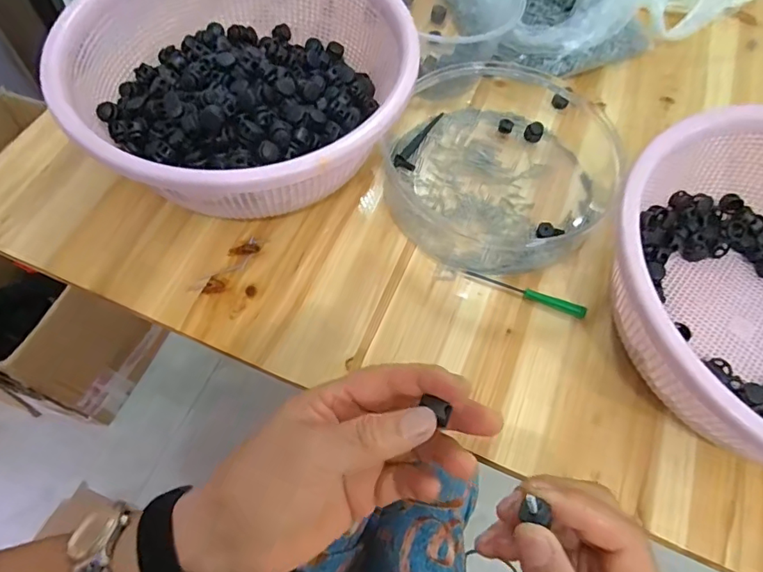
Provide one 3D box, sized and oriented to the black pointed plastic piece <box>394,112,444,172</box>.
[{"bbox_3d":[0.037,-0.141,0.468,0.018,0.010,0.082,25,63,10],"label":"black pointed plastic piece"}]

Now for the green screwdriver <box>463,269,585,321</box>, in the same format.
[{"bbox_3d":[0.117,0.003,0.402,0.098,0.007,0.010,24,63,9],"label":"green screwdriver"}]

